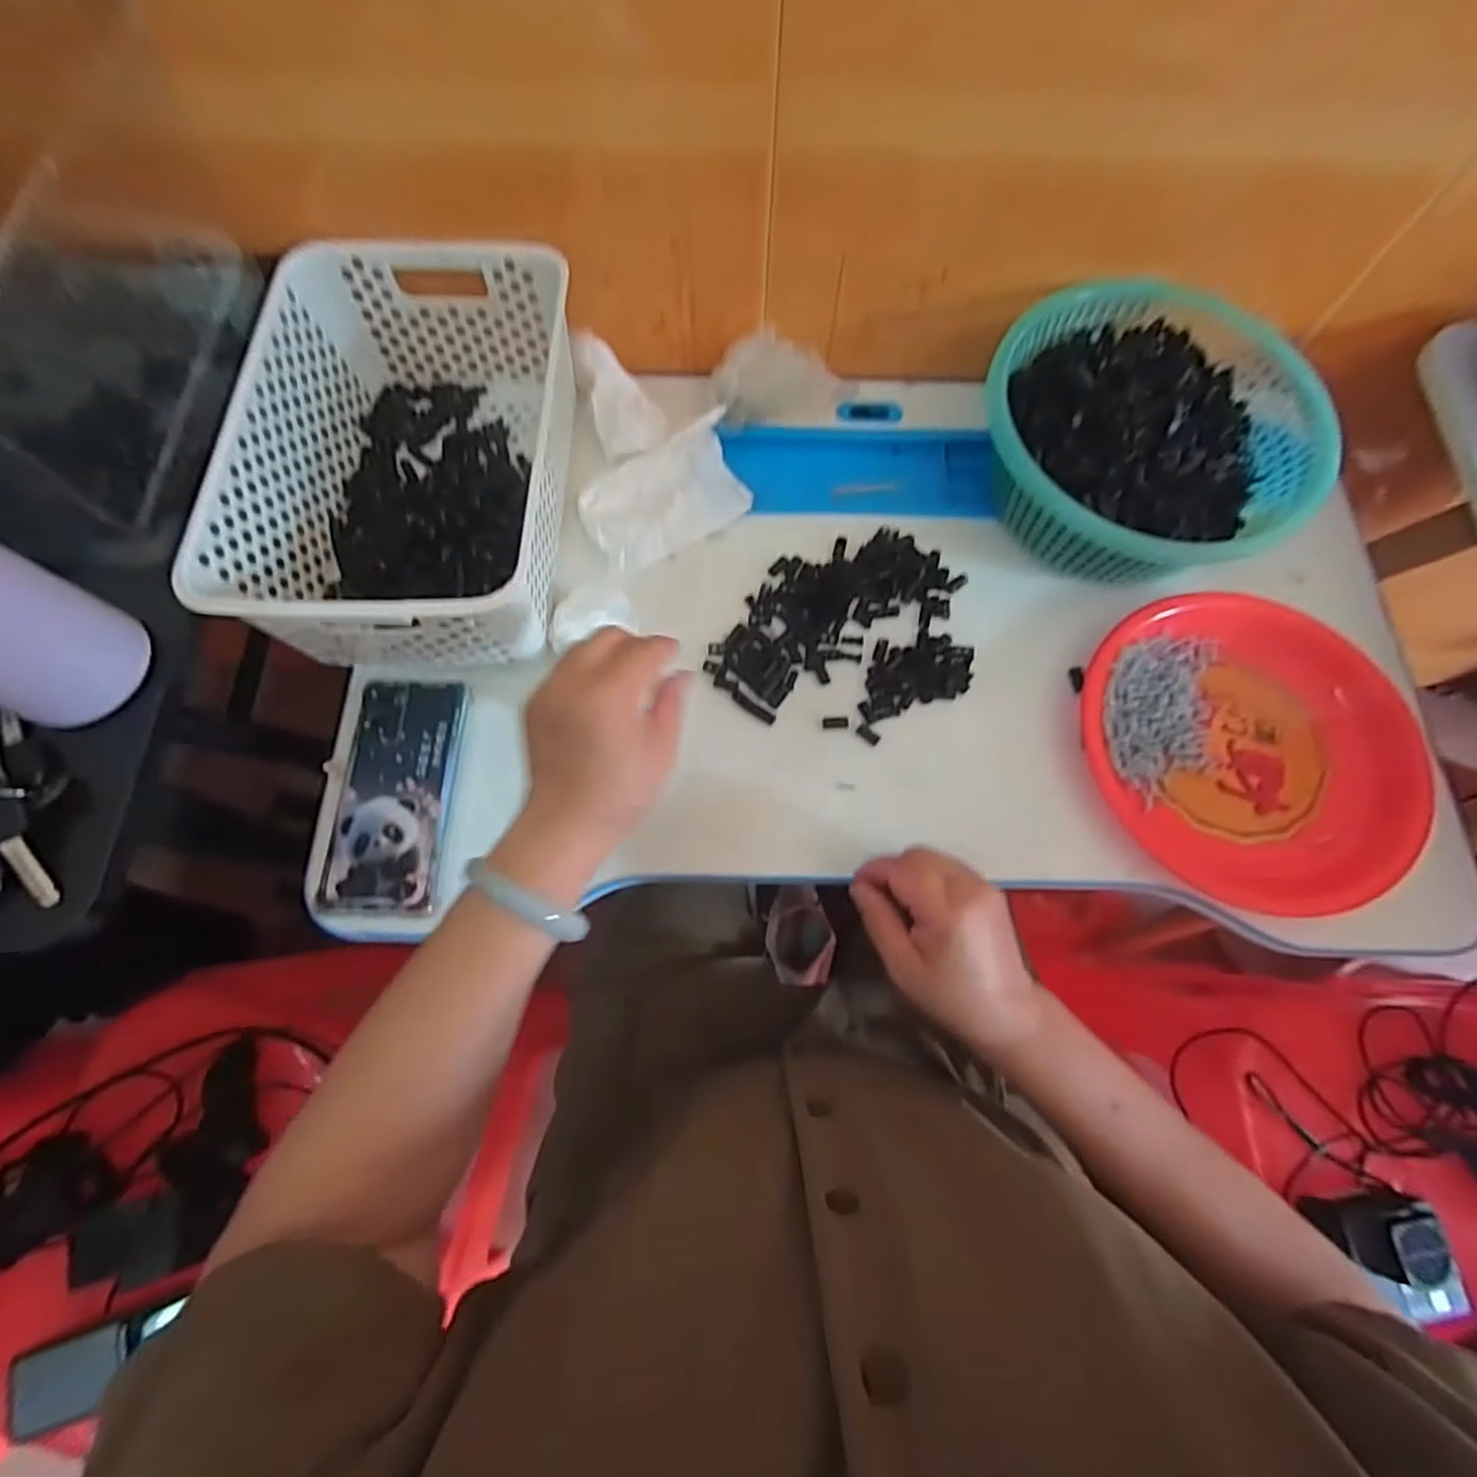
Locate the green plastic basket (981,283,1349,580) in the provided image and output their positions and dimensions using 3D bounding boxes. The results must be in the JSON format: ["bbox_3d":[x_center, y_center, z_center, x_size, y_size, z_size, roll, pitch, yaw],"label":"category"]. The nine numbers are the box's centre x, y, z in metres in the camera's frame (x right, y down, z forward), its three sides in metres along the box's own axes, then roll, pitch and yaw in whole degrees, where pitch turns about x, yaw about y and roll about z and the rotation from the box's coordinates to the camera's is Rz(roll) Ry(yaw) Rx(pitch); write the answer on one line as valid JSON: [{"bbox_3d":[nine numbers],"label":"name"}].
[{"bbox_3d":[0.297,-0.226,0.511,0.233,0.079,0.214,0,72,-1],"label":"green plastic basket"}]

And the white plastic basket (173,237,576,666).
[{"bbox_3d":[-0.228,-0.203,0.491,0.201,0.117,0.303,0,72,-1],"label":"white plastic basket"}]

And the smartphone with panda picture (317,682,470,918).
[{"bbox_3d":[-0.231,0.036,0.454,0.075,0.009,0.158,1,72,-1],"label":"smartphone with panda picture"}]

